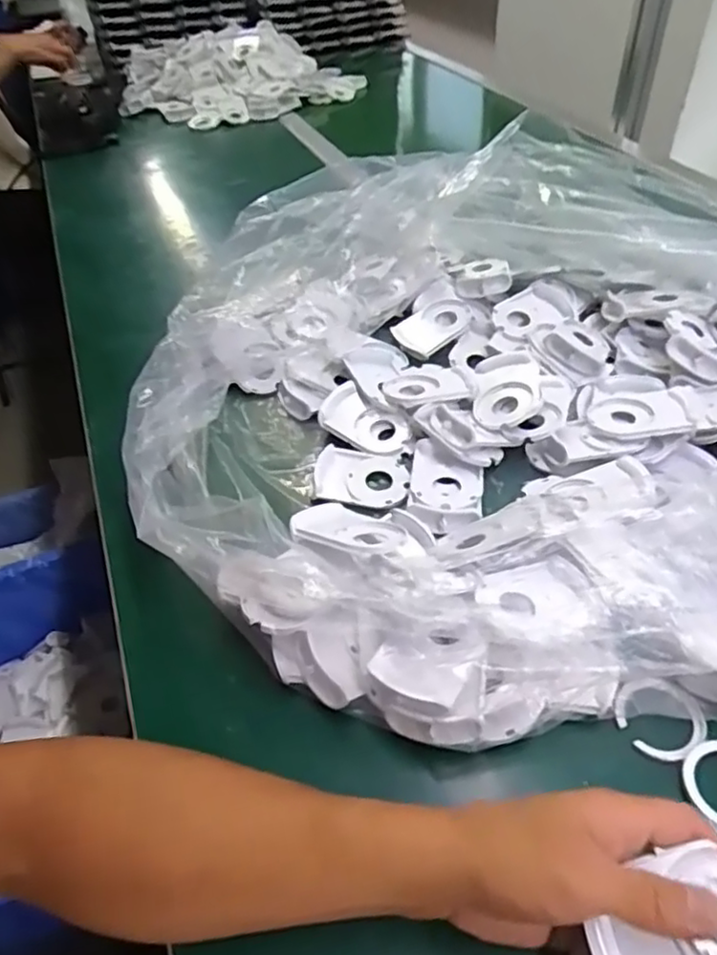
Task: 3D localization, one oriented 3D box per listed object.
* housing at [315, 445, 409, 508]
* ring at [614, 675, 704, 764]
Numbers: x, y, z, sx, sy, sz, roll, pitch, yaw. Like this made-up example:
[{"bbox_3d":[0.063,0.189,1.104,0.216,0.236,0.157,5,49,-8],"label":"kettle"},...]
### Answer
[{"bbox_3d":[0.002,0.000,0.552,0.077,0.013,0.059,2,45,6],"label":"housing"},{"bbox_3d":[0.183,0.145,0.395,0.049,0.009,0.048,-3,56,5],"label":"ring"}]

